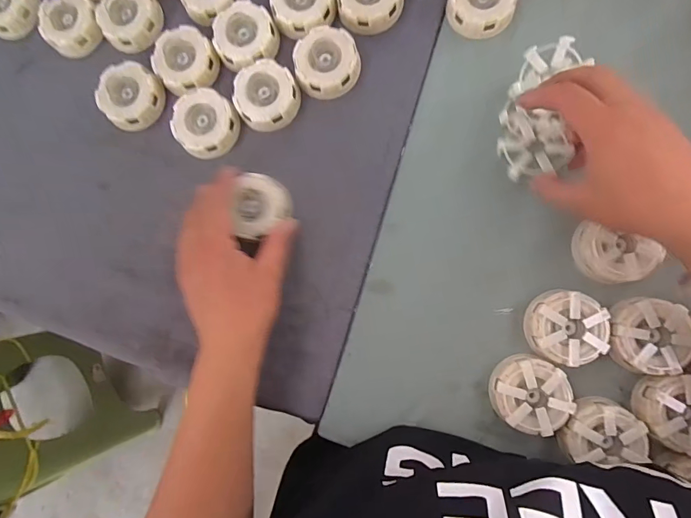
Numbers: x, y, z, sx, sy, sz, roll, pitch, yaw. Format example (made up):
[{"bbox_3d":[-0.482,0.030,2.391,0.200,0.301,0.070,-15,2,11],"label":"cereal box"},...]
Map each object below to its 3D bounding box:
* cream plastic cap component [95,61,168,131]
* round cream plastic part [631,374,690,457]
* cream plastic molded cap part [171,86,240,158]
[{"bbox_3d":[-0.216,-0.163,0.397,0.057,0.021,0.061,-1,85,6],"label":"cream plastic cap component"},{"bbox_3d":[0.275,0.125,0.324,0.059,0.026,0.059,-1,85,6],"label":"round cream plastic part"},{"bbox_3d":[-0.139,-0.132,0.385,0.063,0.022,0.062,-1,85,6],"label":"cream plastic molded cap part"}]

